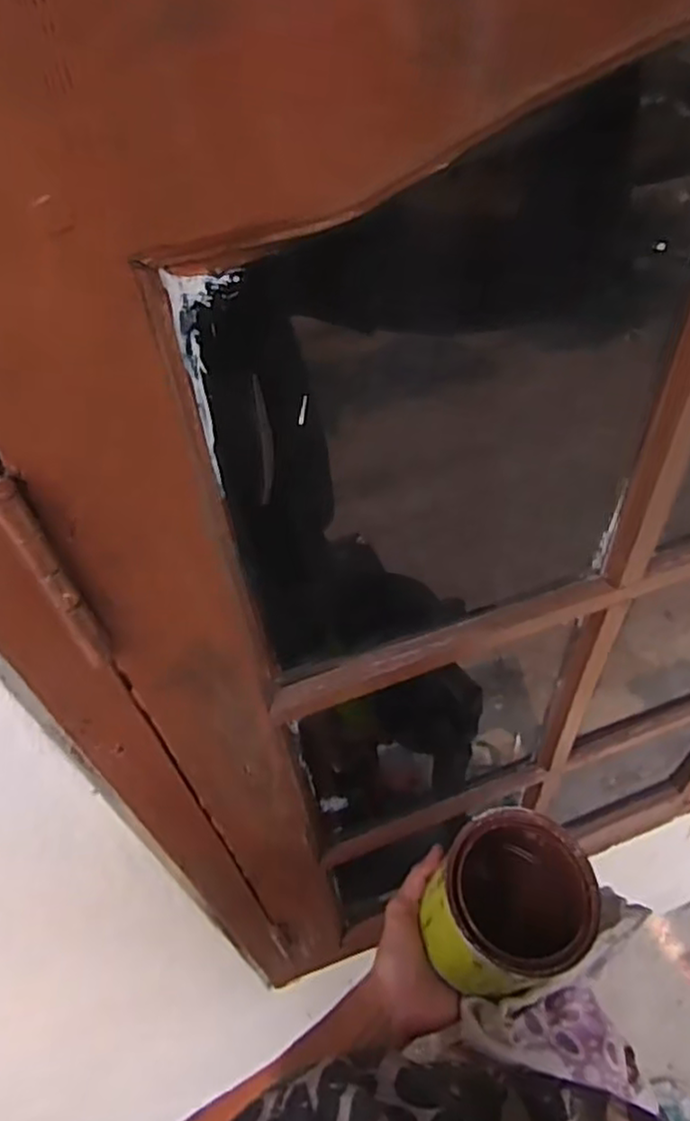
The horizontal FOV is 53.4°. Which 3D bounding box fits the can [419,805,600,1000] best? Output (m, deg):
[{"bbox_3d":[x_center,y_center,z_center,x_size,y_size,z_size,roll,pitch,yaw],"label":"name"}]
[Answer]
[{"bbox_3d":[0.121,0.257,0.506,0.100,0.119,0.101,-2,50,3],"label":"can"}]

